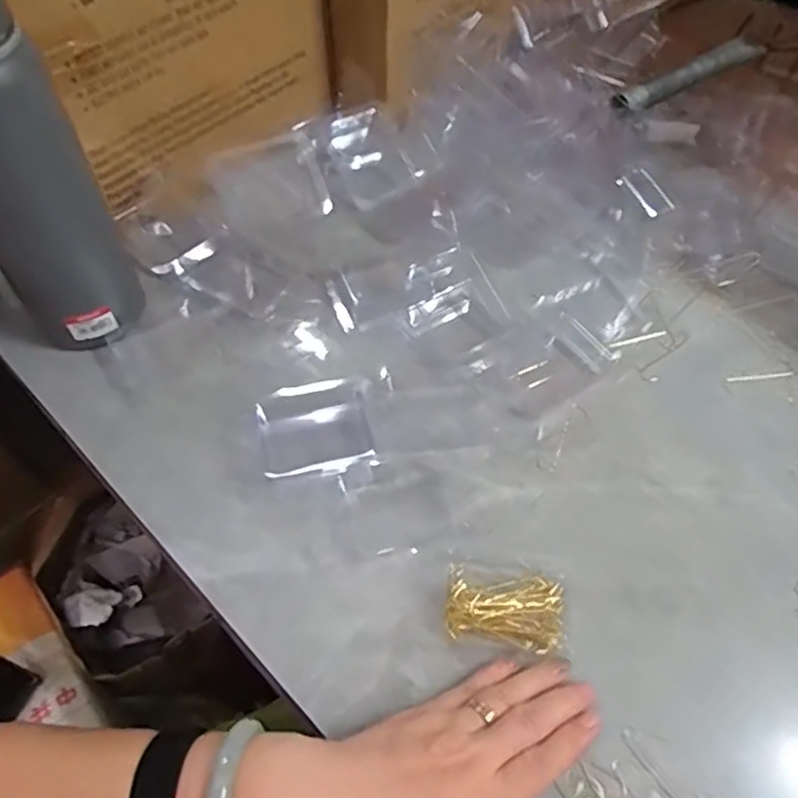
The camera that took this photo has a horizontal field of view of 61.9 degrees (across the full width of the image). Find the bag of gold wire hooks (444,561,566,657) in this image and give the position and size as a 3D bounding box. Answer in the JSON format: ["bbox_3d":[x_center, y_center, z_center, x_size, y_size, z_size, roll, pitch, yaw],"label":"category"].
[{"bbox_3d":[0.063,0.124,0.398,0.068,0.014,0.042,5,57,2],"label":"bag of gold wire hooks"}]

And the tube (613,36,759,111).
[{"bbox_3d":[0.277,-0.310,0.635,0.194,0.016,0.024,-28,61,-19],"label":"tube"}]

